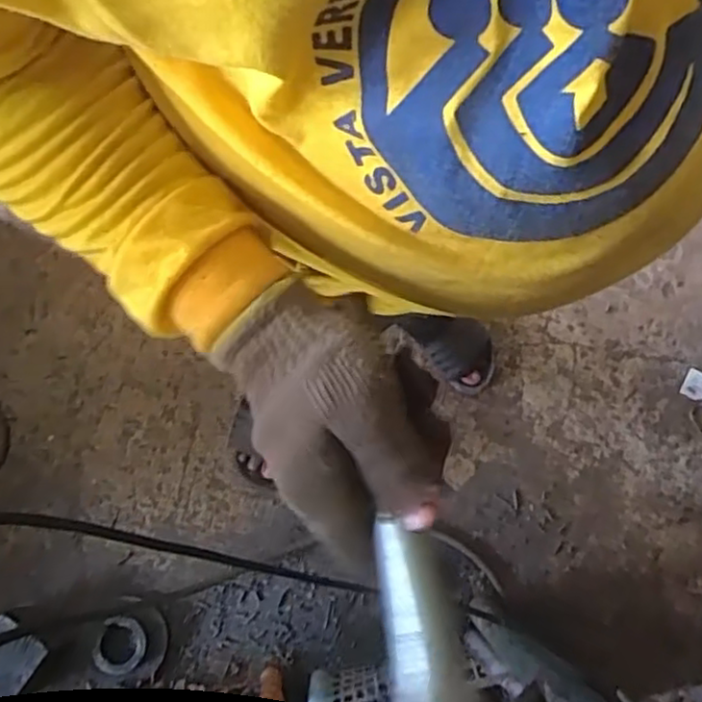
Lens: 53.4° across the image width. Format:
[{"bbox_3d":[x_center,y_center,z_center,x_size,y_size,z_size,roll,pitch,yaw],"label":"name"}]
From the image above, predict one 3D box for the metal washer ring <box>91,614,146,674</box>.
[{"bbox_3d":[-0.357,0.455,1.081,0.078,0.015,0.084,2,71,-6],"label":"metal washer ring"}]

